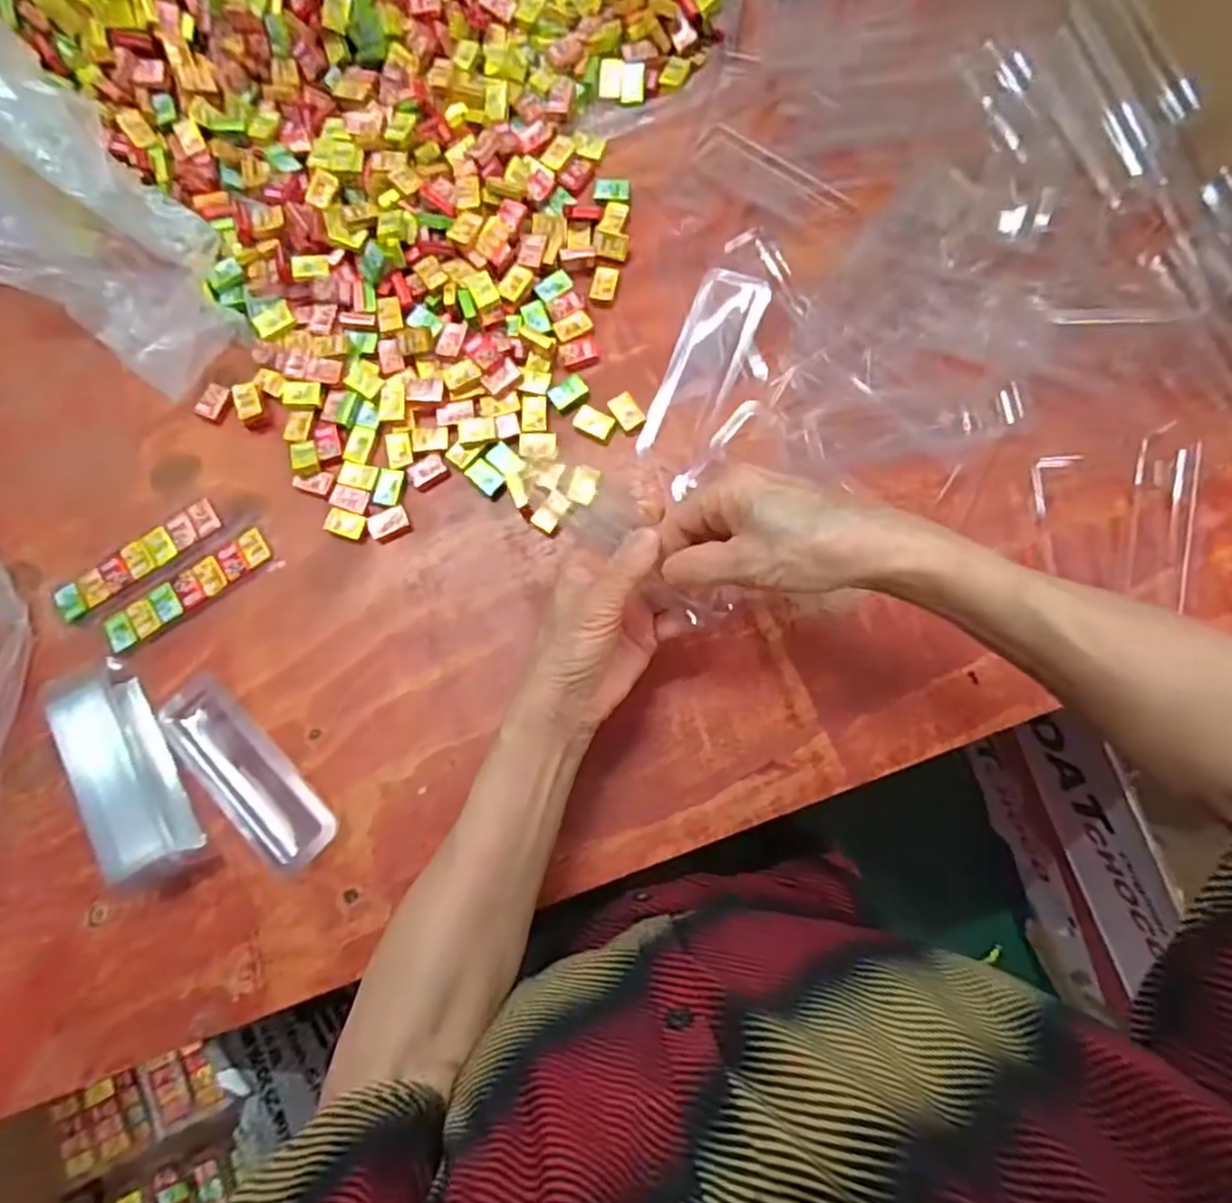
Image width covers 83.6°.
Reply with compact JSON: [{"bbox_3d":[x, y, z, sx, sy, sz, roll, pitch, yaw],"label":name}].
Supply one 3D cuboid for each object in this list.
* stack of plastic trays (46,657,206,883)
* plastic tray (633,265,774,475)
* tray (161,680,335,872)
[{"bbox_3d":[-0.301,0.102,0.419,0.042,0.044,0.136,-32,78,-2],"label":"stack of plastic trays"},{"bbox_3d":[0.058,-0.154,0.457,0.046,0.012,0.136,21,81,8],"label":"plastic tray"},{"bbox_3d":[-0.232,0.107,0.428,0.138,0.017,0.045,42,84,11],"label":"tray"}]

